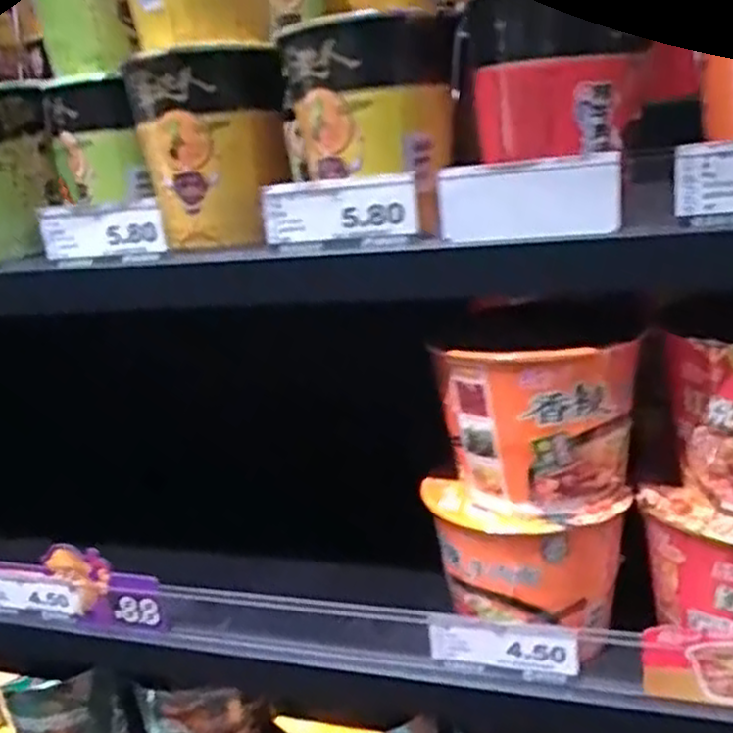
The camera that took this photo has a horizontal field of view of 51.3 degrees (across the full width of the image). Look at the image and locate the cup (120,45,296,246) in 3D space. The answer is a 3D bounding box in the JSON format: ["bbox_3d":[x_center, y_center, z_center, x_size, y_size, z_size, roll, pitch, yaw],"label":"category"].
[{"bbox_3d":[-0.093,-0.134,0.472,0.092,0.112,0.088,-8,16,-4],"label":"cup"}]

